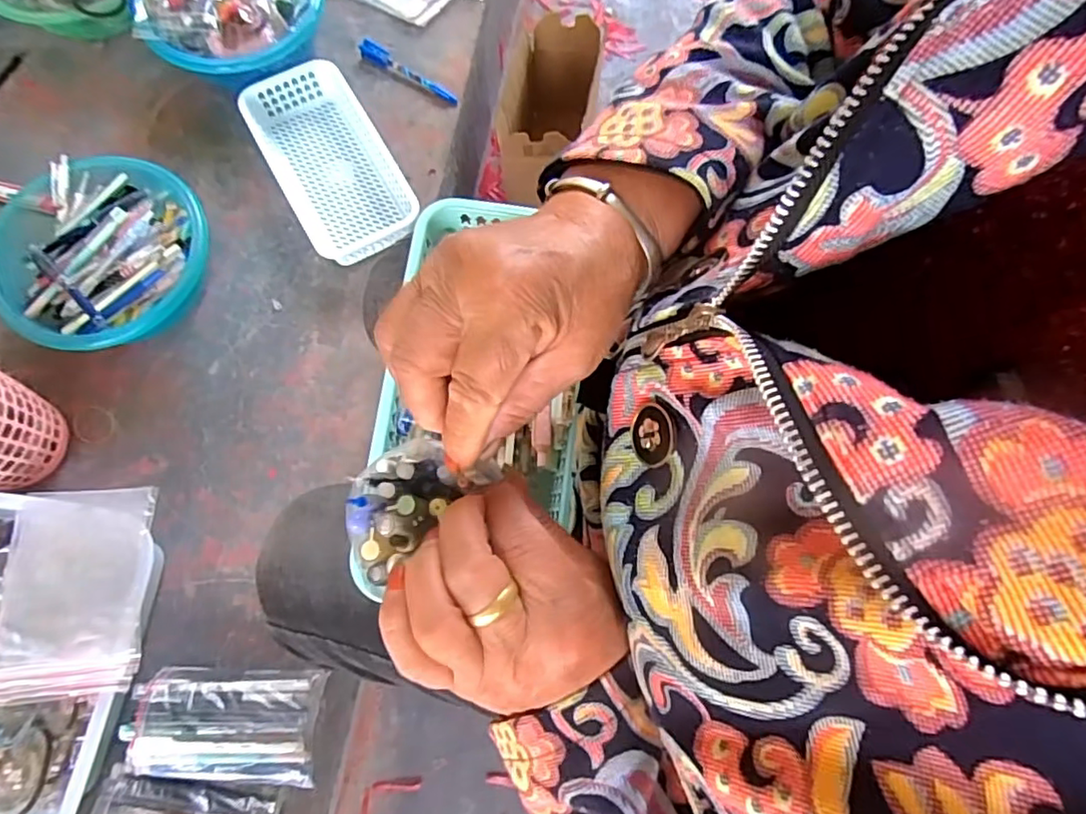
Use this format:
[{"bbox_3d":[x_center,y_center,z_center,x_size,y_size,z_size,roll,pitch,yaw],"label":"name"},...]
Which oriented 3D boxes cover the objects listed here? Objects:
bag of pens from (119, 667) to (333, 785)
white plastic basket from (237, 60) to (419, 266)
[{"bbox_3d":[-0.298,0.298,0.554,0.164,0.038,0.095,3,75,0],"label":"bag of pens"},{"bbox_3d":[-0.260,-0.300,0.737,0.139,0.050,0.271,-29,76,-9],"label":"white plastic basket"}]

